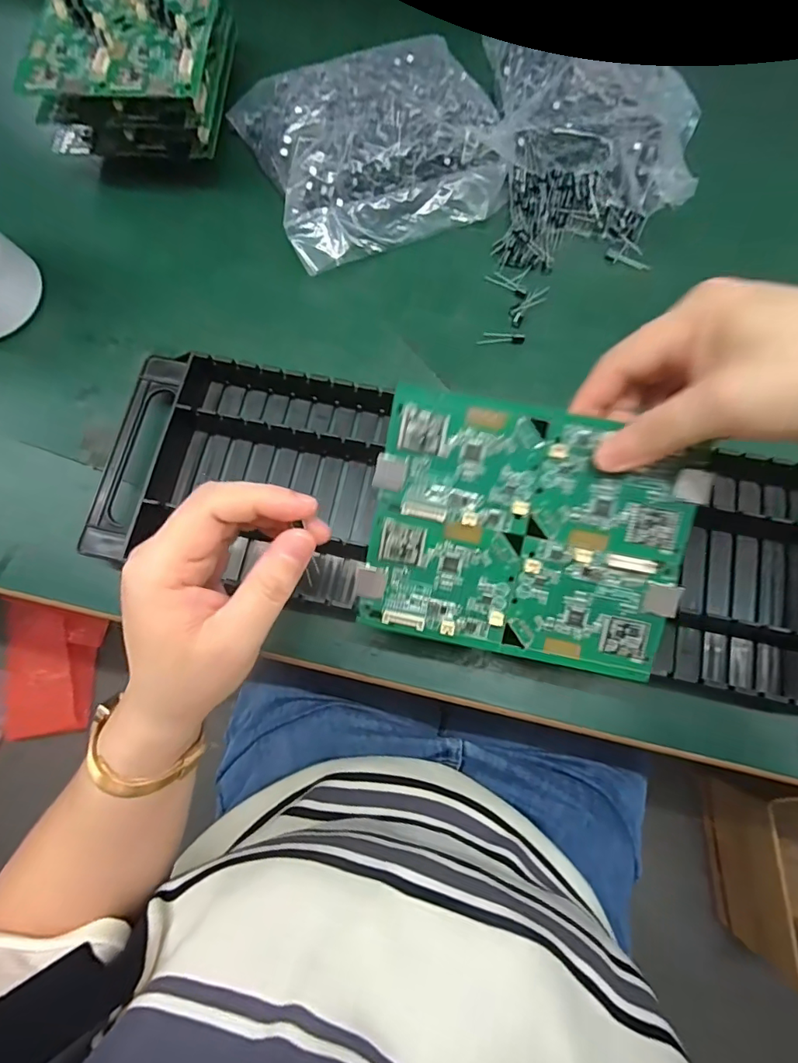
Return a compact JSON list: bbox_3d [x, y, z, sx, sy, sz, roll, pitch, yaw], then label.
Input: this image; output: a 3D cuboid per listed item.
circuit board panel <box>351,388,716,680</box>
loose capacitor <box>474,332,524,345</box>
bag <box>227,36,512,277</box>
[{"bbox_3d":[0.059,0.002,0.234,0.143,0.007,0.115,12,99,3],"label":"circuit board panel"},{"bbox_3d":[0.071,-0.135,0.346,0.033,0.004,0.009,-1,77,0],"label":"loose capacitor"},{"bbox_3d":[-0.019,-0.283,0.360,0.167,0.047,0.150,-24,78,-5],"label":"bag"}]

